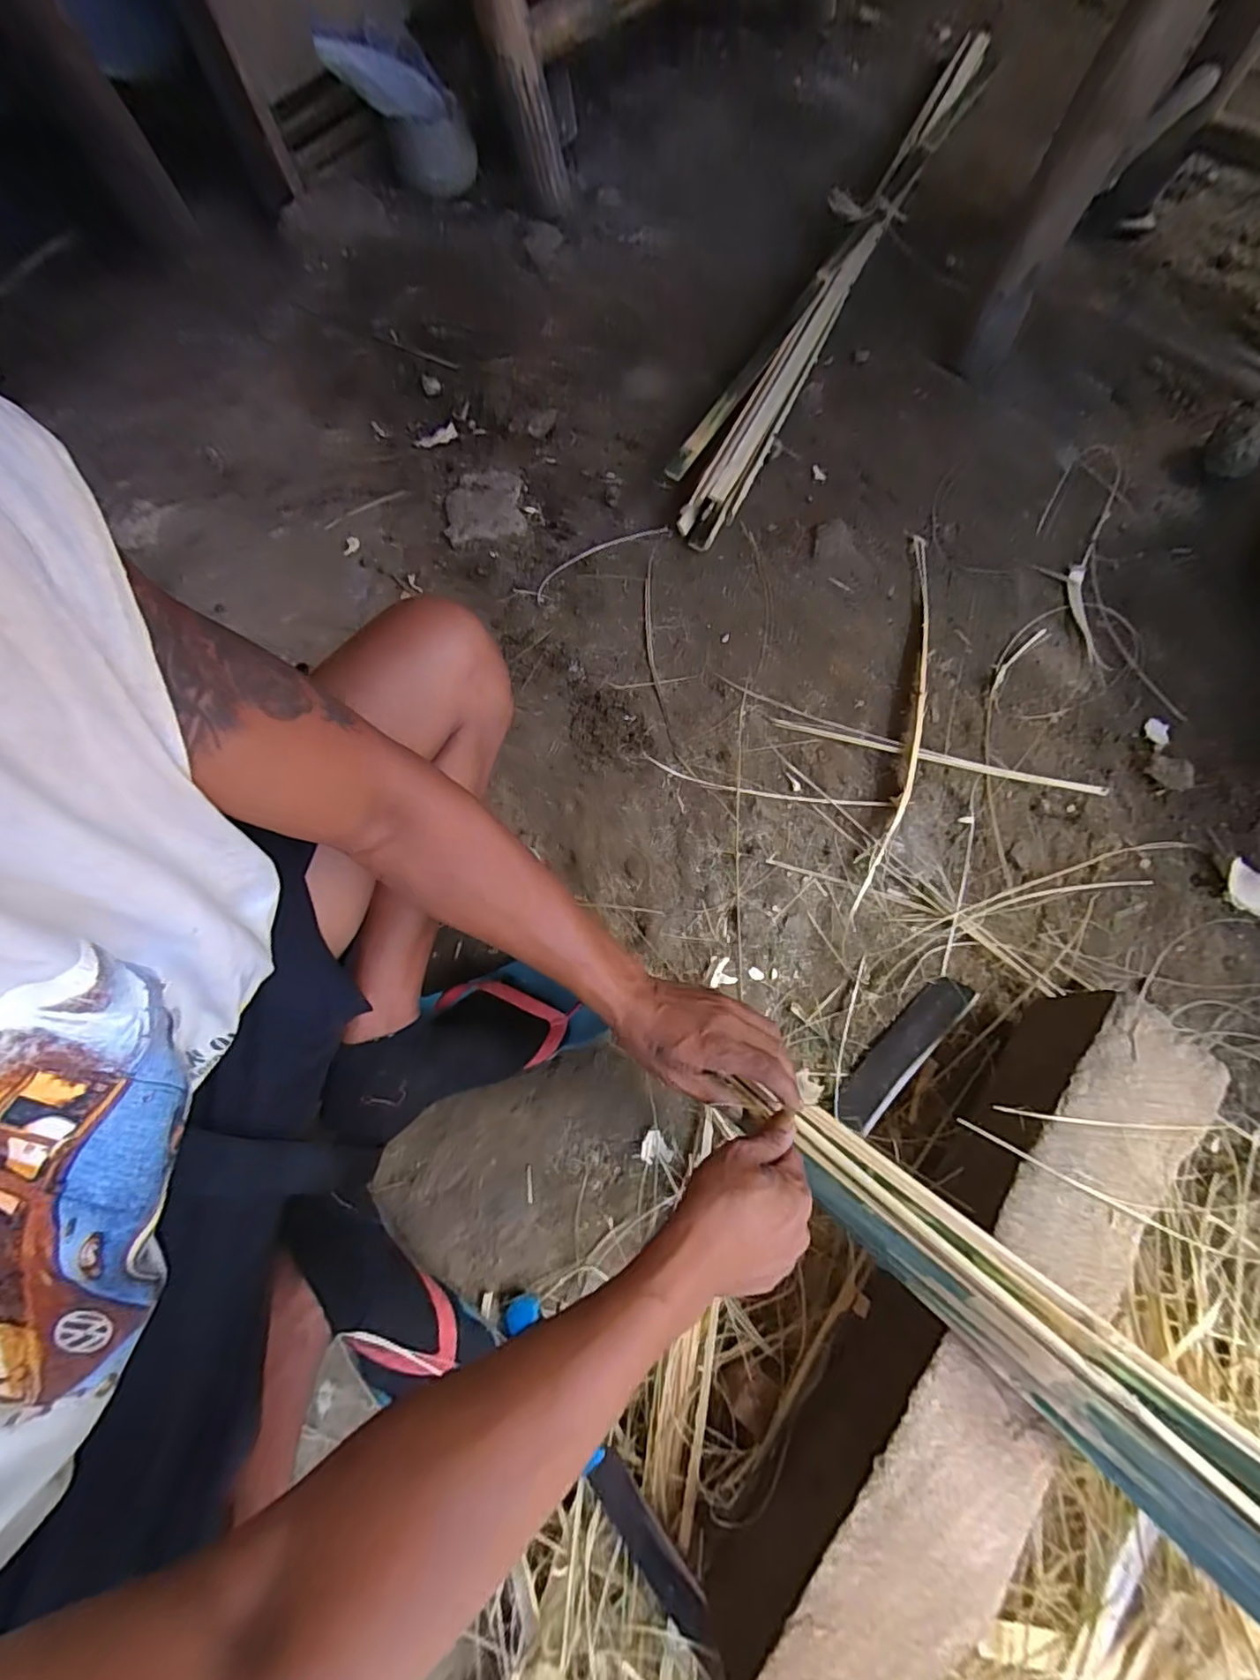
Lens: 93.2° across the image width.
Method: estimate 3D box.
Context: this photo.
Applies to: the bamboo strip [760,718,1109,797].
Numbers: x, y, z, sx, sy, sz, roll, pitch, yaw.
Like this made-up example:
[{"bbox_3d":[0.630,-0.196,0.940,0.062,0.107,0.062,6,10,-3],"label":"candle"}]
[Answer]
[{"bbox_3d":[0.363,-0.098,0.704,0.390,0.004,0.016,12,73,4],"label":"bamboo strip"}]

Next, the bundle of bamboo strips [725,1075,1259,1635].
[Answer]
[{"bbox_3d":[0.346,0.401,0.390,0.629,0.057,0.093,37,76,19],"label":"bundle of bamboo strips"}]

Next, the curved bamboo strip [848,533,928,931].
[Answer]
[{"bbox_3d":[0.332,-0.160,0.713,0.044,0.020,0.521,14,73,4],"label":"curved bamboo strip"}]

